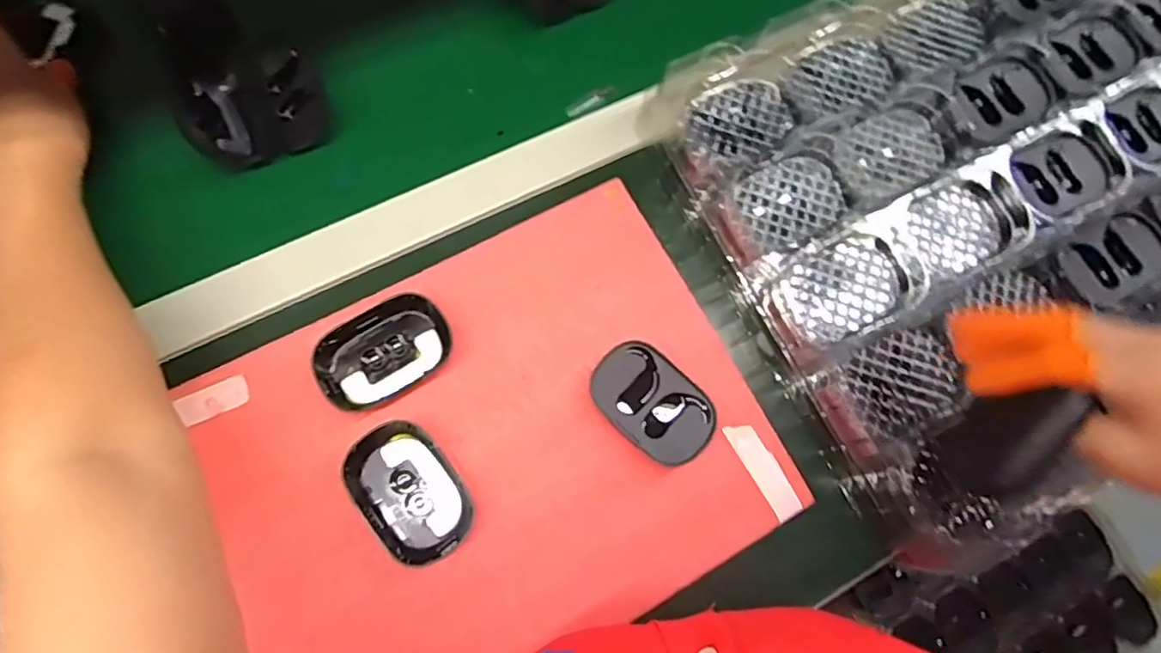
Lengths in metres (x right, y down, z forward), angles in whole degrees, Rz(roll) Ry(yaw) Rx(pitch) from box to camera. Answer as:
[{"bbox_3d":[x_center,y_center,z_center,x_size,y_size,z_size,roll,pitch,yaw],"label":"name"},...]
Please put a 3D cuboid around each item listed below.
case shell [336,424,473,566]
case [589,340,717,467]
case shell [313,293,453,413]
[{"bbox_3d":[-0.108,0.105,0.392,0.056,0.020,0.088,-35,80,-13],"label":"case shell"},{"bbox_3d":[0.048,0.052,0.422,0.087,0.018,0.057,43,76,7],"label":"case"},{"bbox_3d":[-0.130,0.017,0.414,0.085,0.020,0.060,-32,80,-12],"label":"case shell"}]

